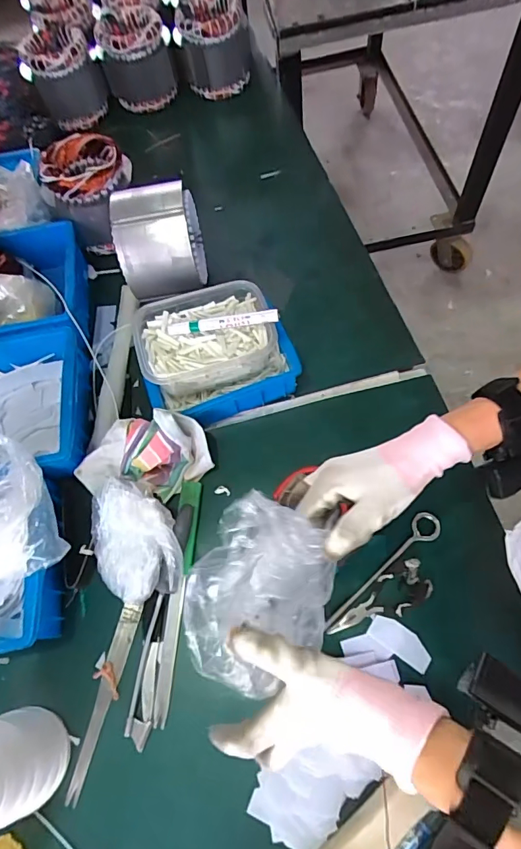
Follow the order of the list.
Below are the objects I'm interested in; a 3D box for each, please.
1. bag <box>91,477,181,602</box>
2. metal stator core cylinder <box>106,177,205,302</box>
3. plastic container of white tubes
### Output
[{"bbox_3d":[-0.155,0.134,0.540,0.101,0.060,0.149,-23,65,-5],"label":"bag"},{"bbox_3d":[-0.145,-0.267,0.652,0.114,0.119,0.130,-11,64,1],"label":"metal stator core cylinder"},{"bbox_3d":[-0.071,-0.110,0.592,0.178,0.074,0.122,-20,66,-6],"label":"plastic container of white tubes"}]

